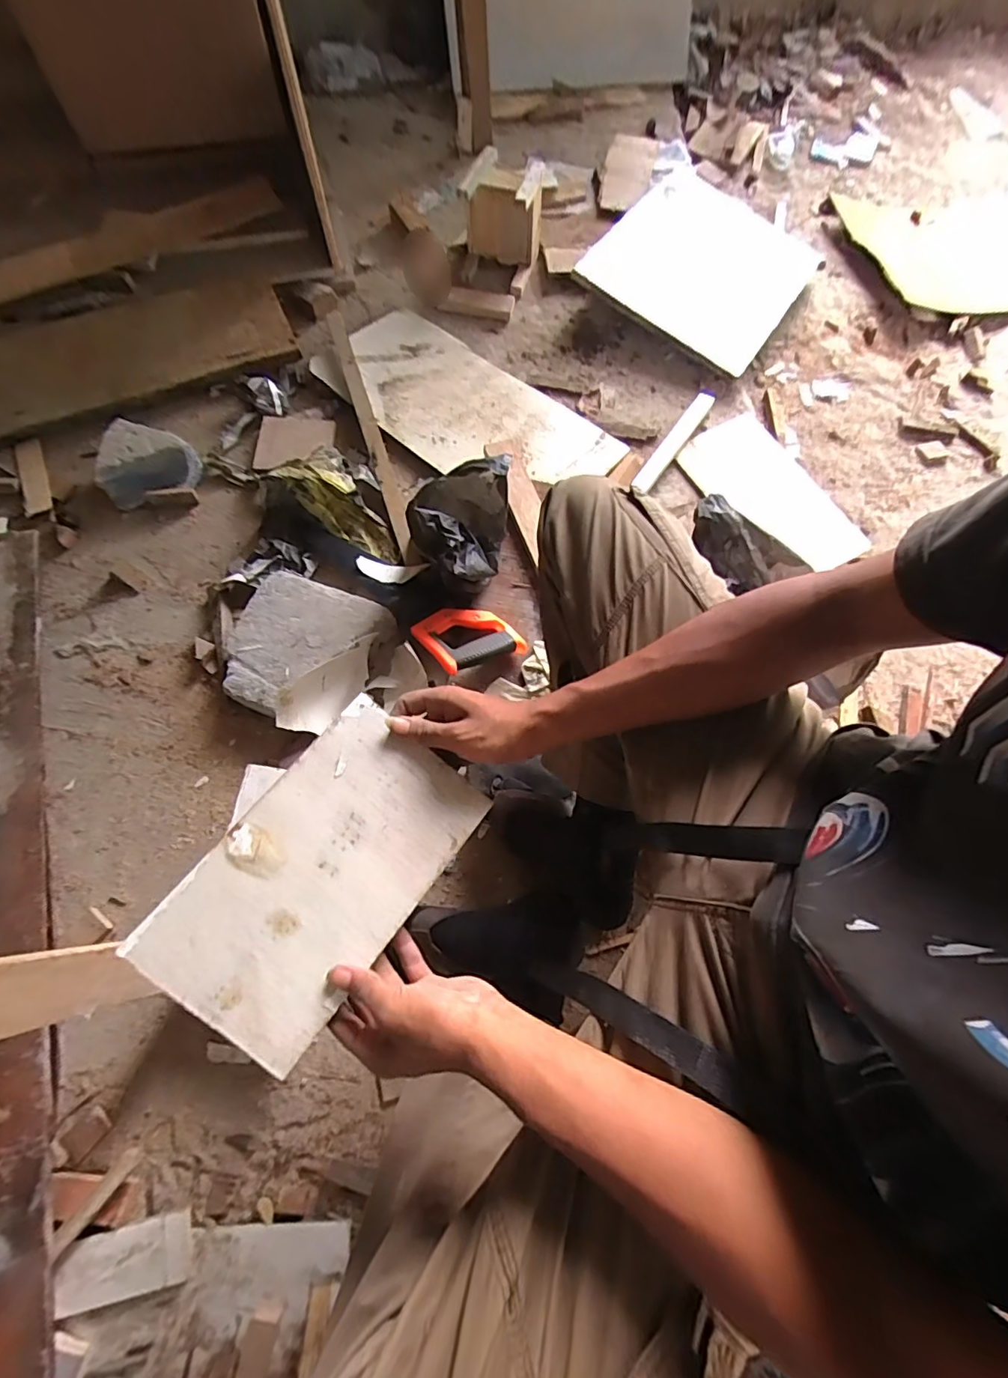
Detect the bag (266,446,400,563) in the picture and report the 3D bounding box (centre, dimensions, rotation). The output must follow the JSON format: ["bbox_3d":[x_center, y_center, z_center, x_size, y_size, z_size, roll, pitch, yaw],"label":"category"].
[{"bbox_3d":[-0.255,-0.295,0.874,0.234,0.055,0.108,46,74,-6],"label":"bag"}]

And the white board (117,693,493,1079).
[{"bbox_3d":[-0.140,0.141,0.418,0.147,0.005,0.243,41,70,-1],"label":"white board"}]

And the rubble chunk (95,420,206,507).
[{"bbox_3d":[-0.582,-0.375,0.876,0.148,0.065,0.114,-18,71,-8],"label":"rubble chunk"}]

